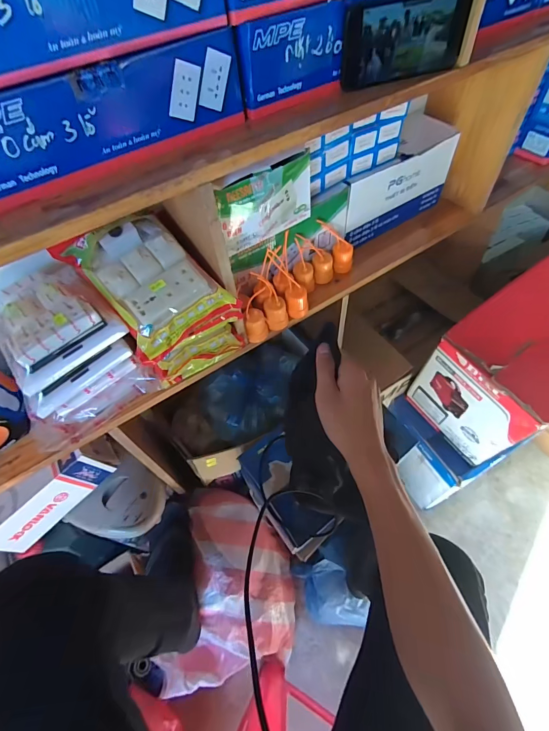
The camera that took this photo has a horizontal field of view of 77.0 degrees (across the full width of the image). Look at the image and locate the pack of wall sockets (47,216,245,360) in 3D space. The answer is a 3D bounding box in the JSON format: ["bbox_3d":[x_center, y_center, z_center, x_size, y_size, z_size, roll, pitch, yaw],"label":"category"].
[{"bbox_3d":[-0.176,-0.123,0.479,0.158,0.081,0.199,-35,60,-18],"label":"pack of wall sockets"}]

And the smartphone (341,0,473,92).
[{"bbox_3d":[0.159,-0.401,0.426,0.163,0.079,0.017,-19,56,-8],"label":"smartphone"}]

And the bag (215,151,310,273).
[{"bbox_3d":[-0.013,-0.210,0.519,0.152,0.173,0.027,-32,74,-19],"label":"bag"}]

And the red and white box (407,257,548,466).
[{"bbox_3d":[0.540,-0.002,0.771,0.363,0.269,0.223,-31,59,-16],"label":"red and white box"}]

